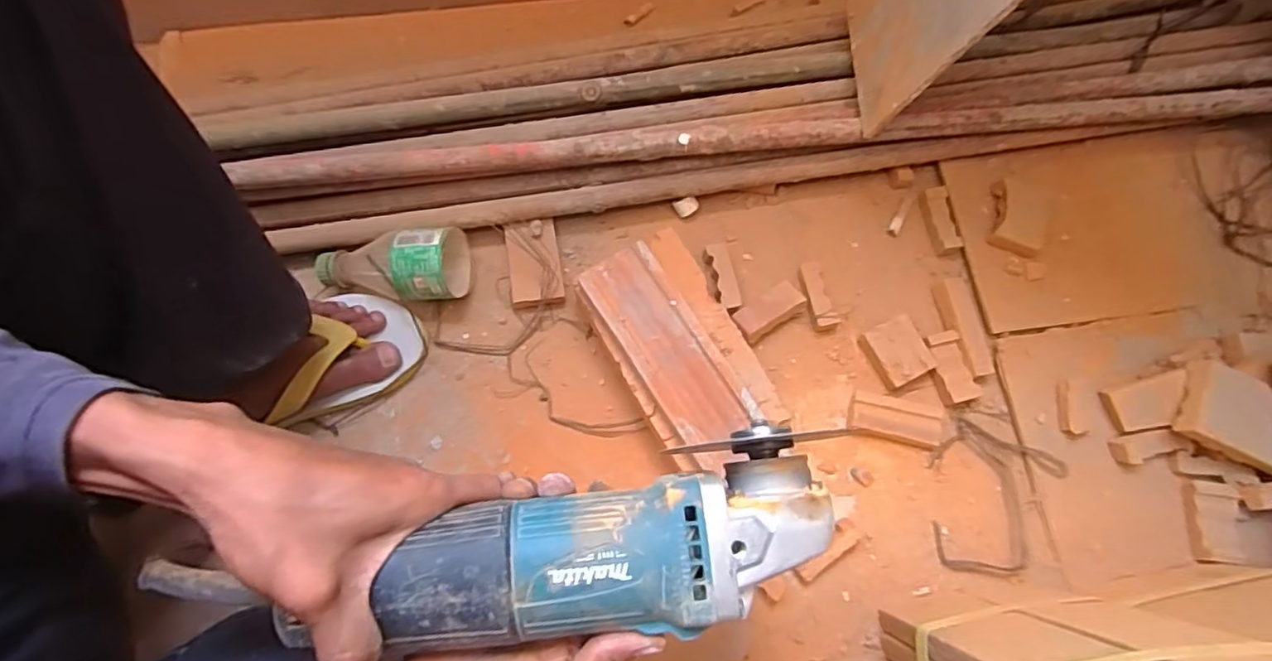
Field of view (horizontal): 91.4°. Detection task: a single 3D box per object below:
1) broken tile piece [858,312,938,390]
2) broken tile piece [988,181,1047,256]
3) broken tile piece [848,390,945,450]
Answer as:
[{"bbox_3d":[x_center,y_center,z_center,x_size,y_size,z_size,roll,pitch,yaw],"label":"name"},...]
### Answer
[{"bbox_3d":[0.229,0.020,0.546,0.045,0.020,0.053,-26,77,-8],"label":"broken tile piece"},{"bbox_3d":[0.354,-0.103,0.574,0.053,0.011,0.070,12,75,3],"label":"broken tile piece"},{"bbox_3d":[0.220,0.077,0.531,0.079,0.019,0.033,13,75,3],"label":"broken tile piece"}]

